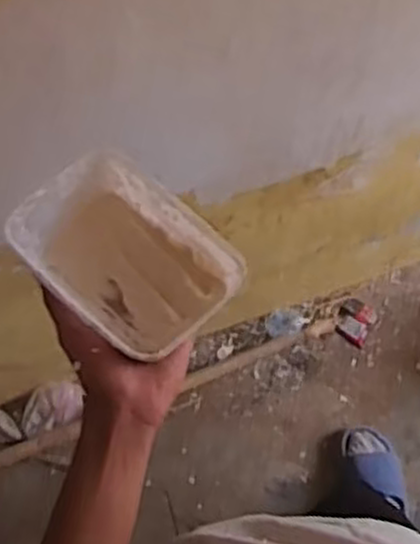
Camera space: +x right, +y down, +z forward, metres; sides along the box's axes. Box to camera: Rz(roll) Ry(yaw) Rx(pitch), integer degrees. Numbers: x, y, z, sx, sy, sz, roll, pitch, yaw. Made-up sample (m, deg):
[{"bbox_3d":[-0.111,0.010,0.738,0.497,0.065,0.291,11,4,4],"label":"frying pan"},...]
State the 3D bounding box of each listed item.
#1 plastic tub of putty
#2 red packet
[{"bbox_3d":[-0.065,-0.012,0.612,0.164,0.065,0.116,41,77,15],"label":"plastic tub of putty"},{"bbox_3d":[0.320,0.108,1.728,0.079,0.010,0.095,29,75,12],"label":"red packet"}]

